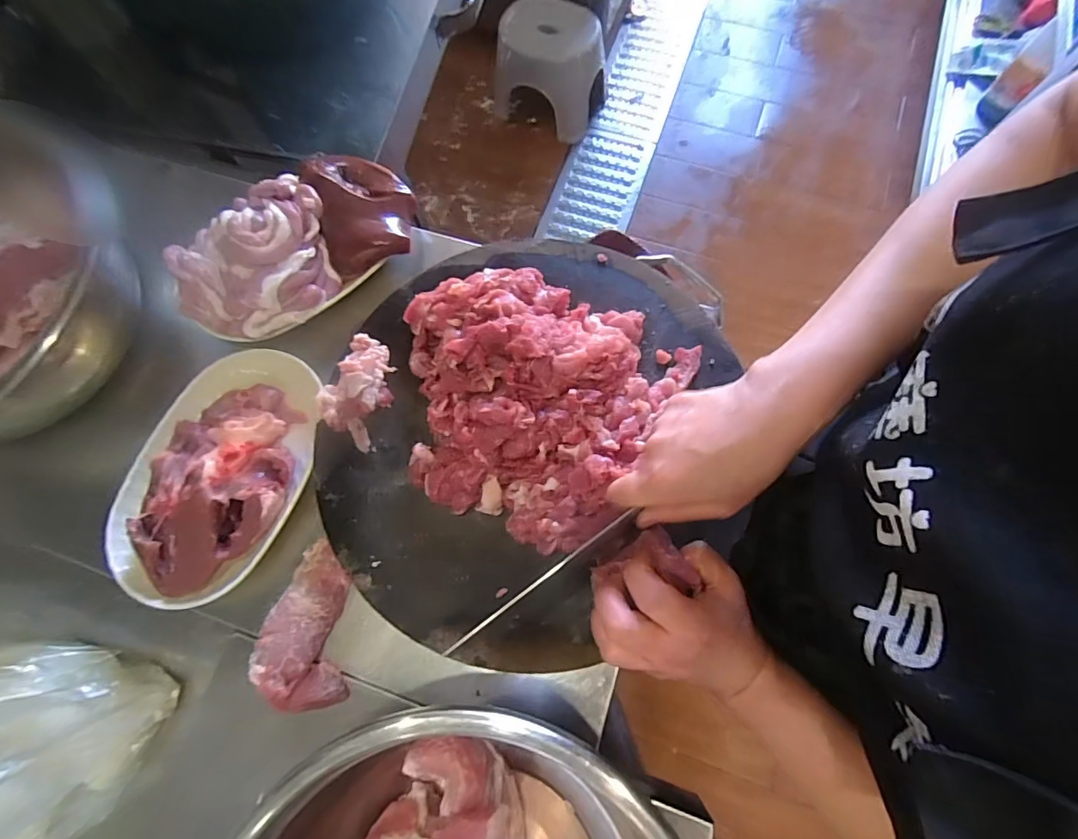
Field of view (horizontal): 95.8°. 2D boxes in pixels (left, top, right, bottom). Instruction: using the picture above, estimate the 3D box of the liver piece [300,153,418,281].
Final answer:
[{"bbox_3d":[-0.165,-0.202,0.459,0.089,0.035,0.114,-19,74,-3],"label":"liver piece"}]

